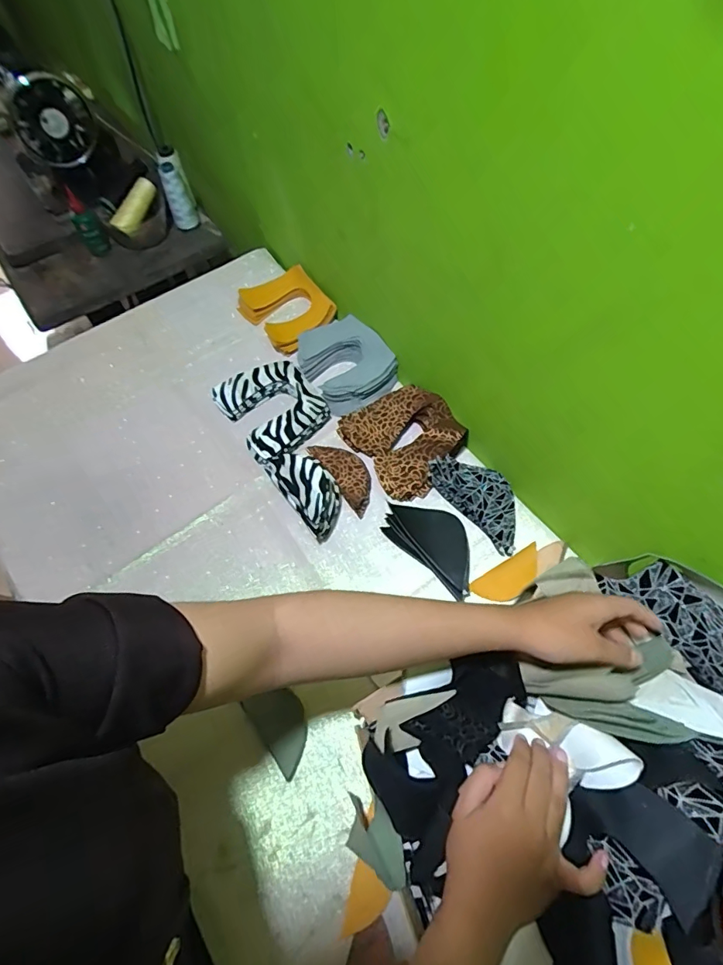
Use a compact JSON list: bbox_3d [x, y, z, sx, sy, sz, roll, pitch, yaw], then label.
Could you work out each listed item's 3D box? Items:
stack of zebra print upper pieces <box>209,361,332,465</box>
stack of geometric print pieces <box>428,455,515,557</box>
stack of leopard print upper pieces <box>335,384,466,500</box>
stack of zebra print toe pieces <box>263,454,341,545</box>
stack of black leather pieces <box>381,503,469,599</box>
[{"bbox_3d":[-0.129,-0.112,0.707,0.129,0.027,0.154,-33,65,-16],"label":"stack of zebra print upper pieces"},{"bbox_3d":[0.161,0.016,0.630,0.074,0.028,0.147,-36,66,-17],"label":"stack of geometric print pieces"},{"bbox_3d":[0.061,-0.071,0.669,0.136,0.039,0.161,-32,65,-15],"label":"stack of leopard print upper pieces"},{"bbox_3d":[-0.071,0.011,0.629,0.061,0.061,0.120,-34,66,-16],"label":"stack of zebra print toe pieces"},{"bbox_3d":[0.095,0.075,0.615,0.138,0.011,0.075,40,69,20],"label":"stack of black leather pieces"}]

